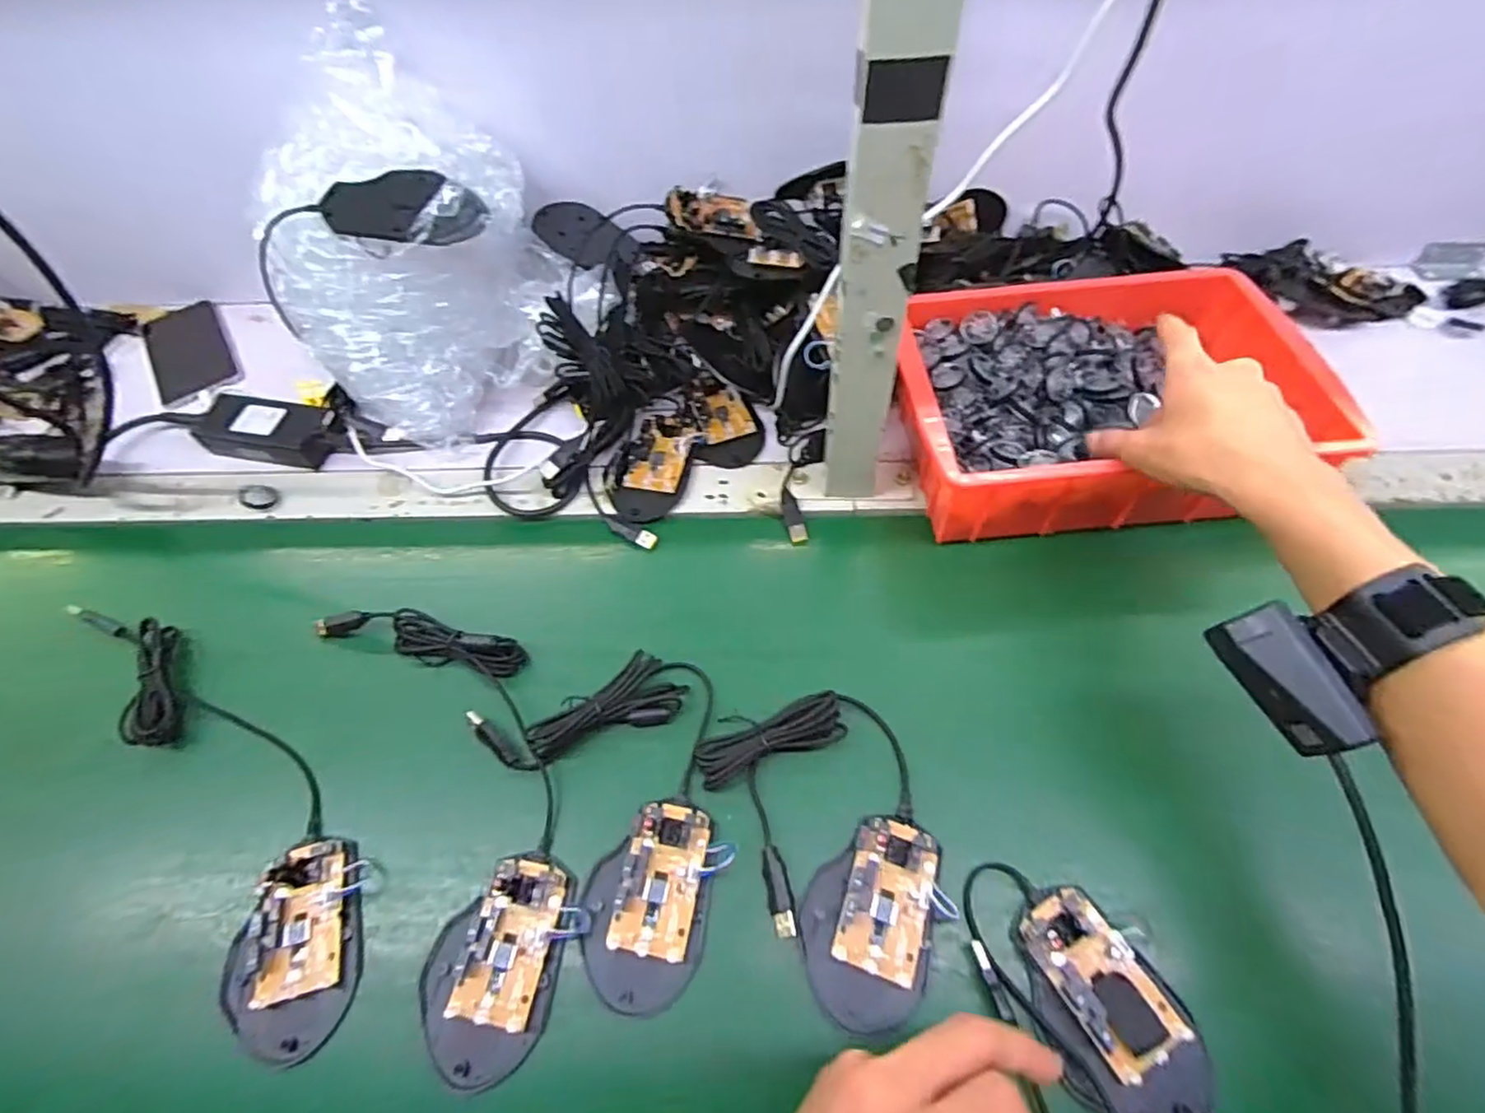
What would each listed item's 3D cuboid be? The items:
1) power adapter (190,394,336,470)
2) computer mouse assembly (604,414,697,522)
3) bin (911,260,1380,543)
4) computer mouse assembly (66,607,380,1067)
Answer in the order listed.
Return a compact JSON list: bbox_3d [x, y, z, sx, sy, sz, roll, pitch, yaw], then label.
[{"bbox_3d":[-0.430,-0.114,0.581,0.122,0.031,0.051,10,62,9],"label":"power adapter"},{"bbox_3d":[-0.077,-0.079,0.548,0.066,0.015,0.102,12,62,10],"label":"computer mouse assembly"},{"bbox_3d":[0.268,-0.128,0.504,0.288,0.074,0.202,-8,61,-1],"label":"bin"},{"bbox_3d":[-0.339,0.149,0.425,0.089,0.020,0.348,-37,65,-16],"label":"computer mouse assembly"}]

